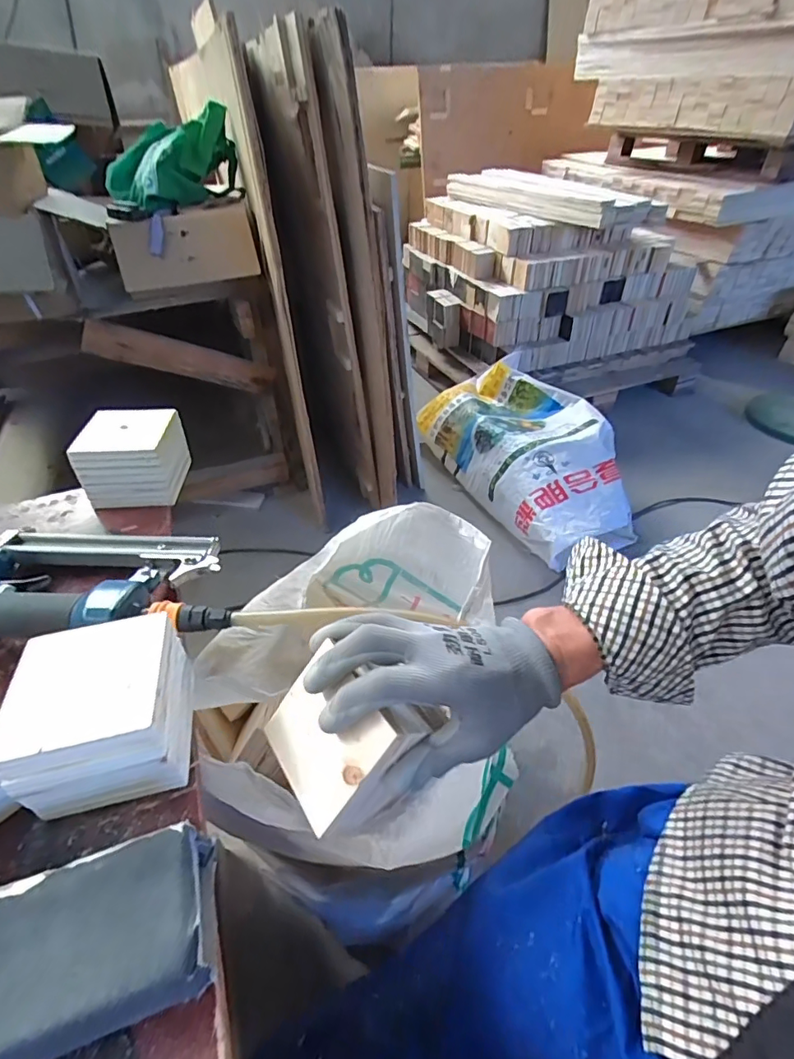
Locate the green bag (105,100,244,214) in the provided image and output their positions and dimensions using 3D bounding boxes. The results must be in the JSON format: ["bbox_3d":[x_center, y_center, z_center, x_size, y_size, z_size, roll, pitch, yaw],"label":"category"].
[{"bbox_3d":[-0.485,-0.806,1.077,0.277,0.147,0.143,-16,45,-18],"label":"green bag"}]

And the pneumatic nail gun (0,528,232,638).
[{"bbox_3d":[-0.283,0.043,0.437,0.249,0.066,0.160,-9,43,-11],"label":"pneumatic nail gun"}]

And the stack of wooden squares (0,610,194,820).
[{"bbox_3d":[-0.194,0.122,0.342,0.099,0.077,0.099,-10,43,-11],"label":"stack of wooden squares"}]

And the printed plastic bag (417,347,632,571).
[{"bbox_3d":[0.397,-0.245,1.548,0.402,0.242,0.756,-20,44,-20],"label":"printed plastic bag"}]

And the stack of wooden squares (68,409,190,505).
[{"bbox_3d":[-0.293,-0.083,0.564,0.102,0.074,0.087,-6,42,-7],"label":"stack of wooden squares"}]

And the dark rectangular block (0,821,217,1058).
[{"bbox_3d":[-0.169,0.220,0.259,0.137,0.038,0.077,-13,44,-15],"label":"dark rectangular block"}]

